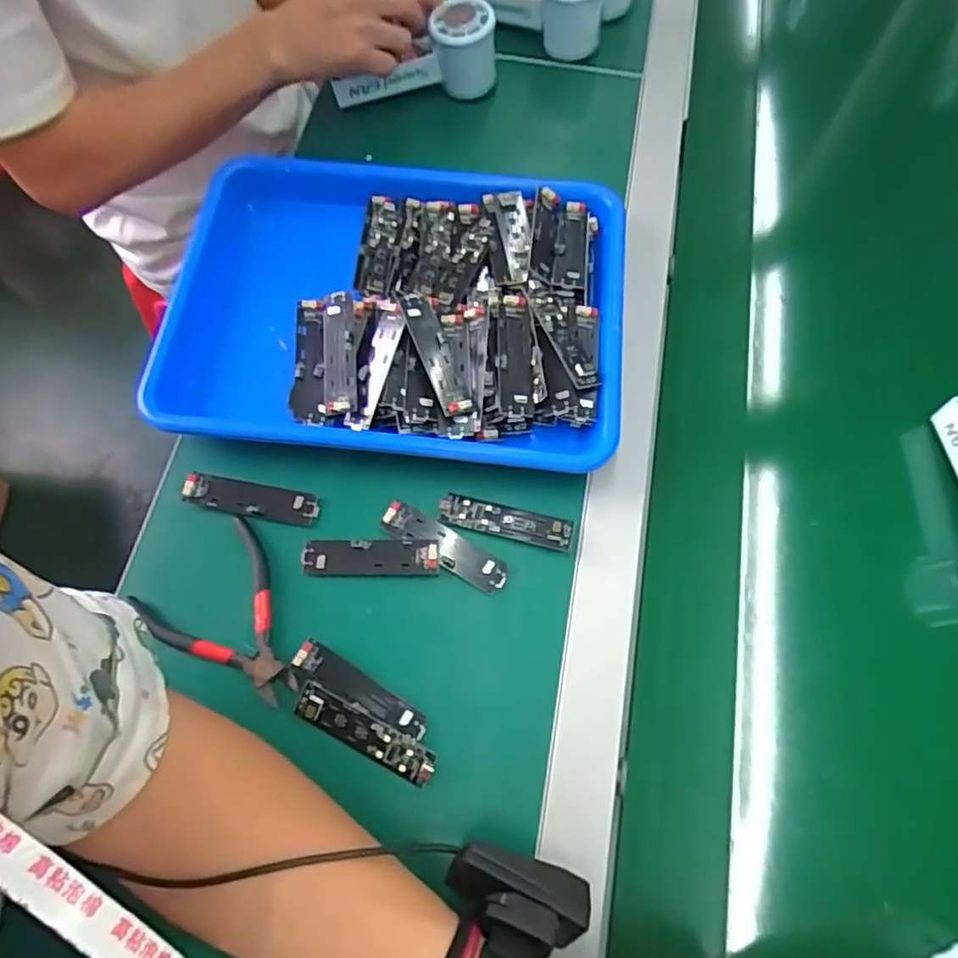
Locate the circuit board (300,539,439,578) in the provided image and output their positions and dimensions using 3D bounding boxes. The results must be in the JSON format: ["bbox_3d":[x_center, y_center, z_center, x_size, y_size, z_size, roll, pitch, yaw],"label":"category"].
[{"bbox_3d":[-0.073,0.053,0.430,0.090,0.004,0.025,0,67,1],"label":"circuit board"}]

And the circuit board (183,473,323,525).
[{"bbox_3d":[-0.158,0.013,0.444,0.091,0.011,0.024,8,68,5],"label":"circuit board"}]

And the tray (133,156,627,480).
[{"bbox_3d":[-0.064,-0.130,0.486,0.341,0.045,0.244,5,67,3],"label":"tray"}]

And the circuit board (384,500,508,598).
[{"bbox_3d":[-0.023,0.045,0.433,0.092,0.008,0.025,29,71,13],"label":"circuit board"}]

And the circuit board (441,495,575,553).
[{"bbox_3d":[0.018,0.029,0.440,0.091,0.004,0.024,11,68,6],"label":"circuit board"}]

